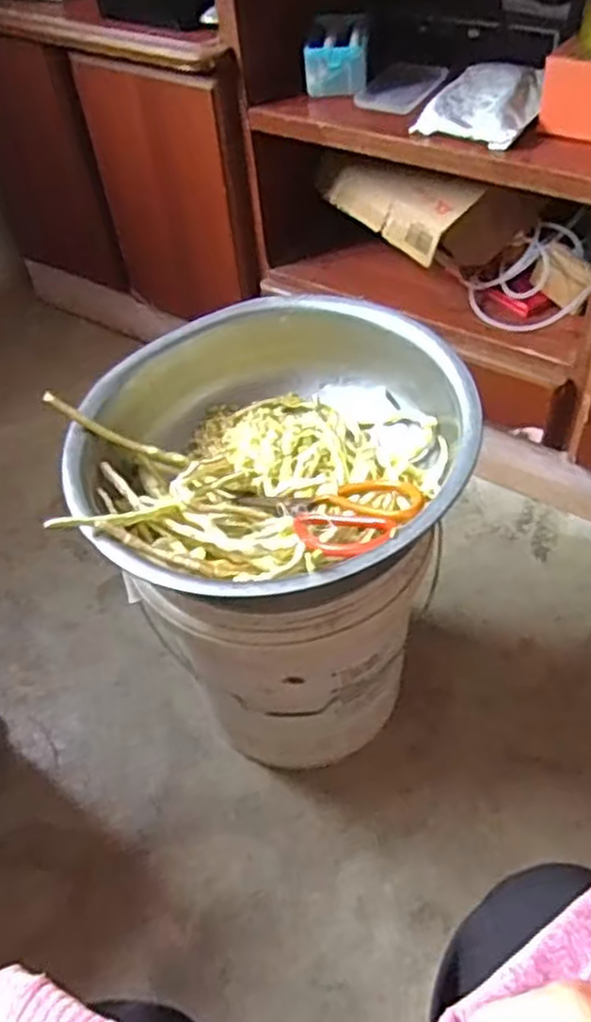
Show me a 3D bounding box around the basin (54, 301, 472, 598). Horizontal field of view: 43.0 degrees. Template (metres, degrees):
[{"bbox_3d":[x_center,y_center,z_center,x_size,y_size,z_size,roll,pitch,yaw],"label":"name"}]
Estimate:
[{"bbox_3d":[-0.020,-0.050,0.656,0.329,0.098,0.320,-3,48,3],"label":"basin"}]

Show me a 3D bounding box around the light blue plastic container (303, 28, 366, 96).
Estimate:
[{"bbox_3d":[0.051,-0.560,0.926,0.075,0.059,0.084,0,48,6],"label":"light blue plastic container"}]

